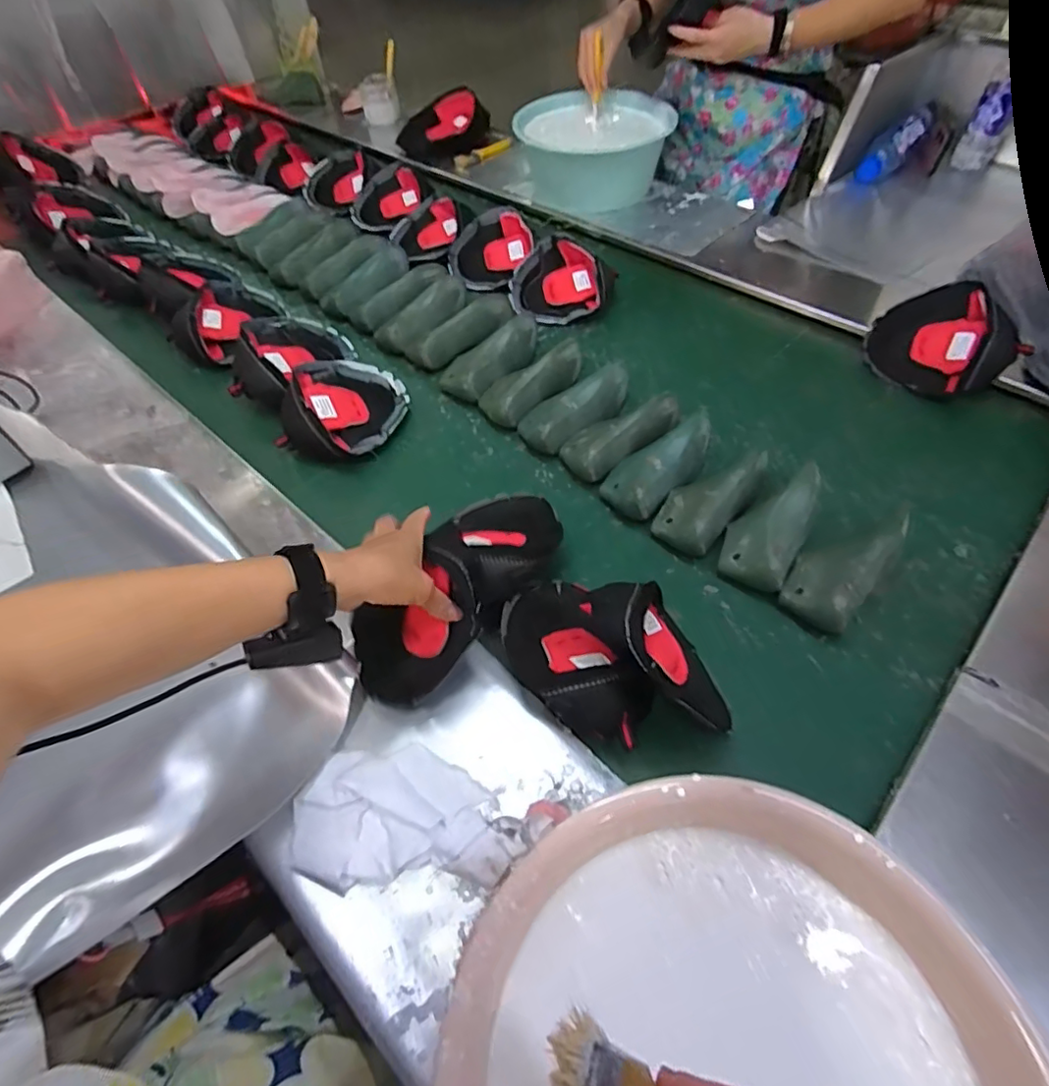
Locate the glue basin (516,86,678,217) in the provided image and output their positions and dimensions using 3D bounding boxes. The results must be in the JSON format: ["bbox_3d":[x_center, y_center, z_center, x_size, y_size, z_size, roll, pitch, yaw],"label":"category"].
[{"bbox_3d":[0.148,-0.836,1.235,0.286,0.131,0.286,1,57,-2],"label":"glue basin"}]

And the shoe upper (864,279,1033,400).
[{"bbox_3d":[0.590,-0.282,0.830,0.169,0.030,0.155,-21,70,17],"label":"shoe upper"}]

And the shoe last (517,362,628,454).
[{"bbox_3d":[0.073,-0.183,0.797,0.161,0.063,0.070,-30,54,-25],"label":"shoe last"}]

